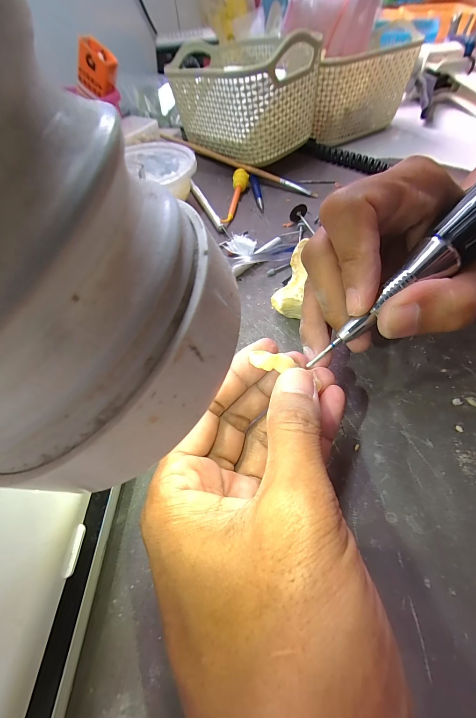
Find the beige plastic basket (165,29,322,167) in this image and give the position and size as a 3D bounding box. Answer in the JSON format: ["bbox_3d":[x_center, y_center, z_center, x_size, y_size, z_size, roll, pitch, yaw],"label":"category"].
[{"bbox_3d":[0.002,-0.291,0.320,0.094,0.101,0.144,-39,62,-21],"label":"beige plastic basket"}]

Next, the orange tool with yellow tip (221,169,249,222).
[{"bbox_3d":[-0.003,-0.169,0.288,0.015,0.016,0.087,8,56,9],"label":"orange tool with yellow tip"}]

